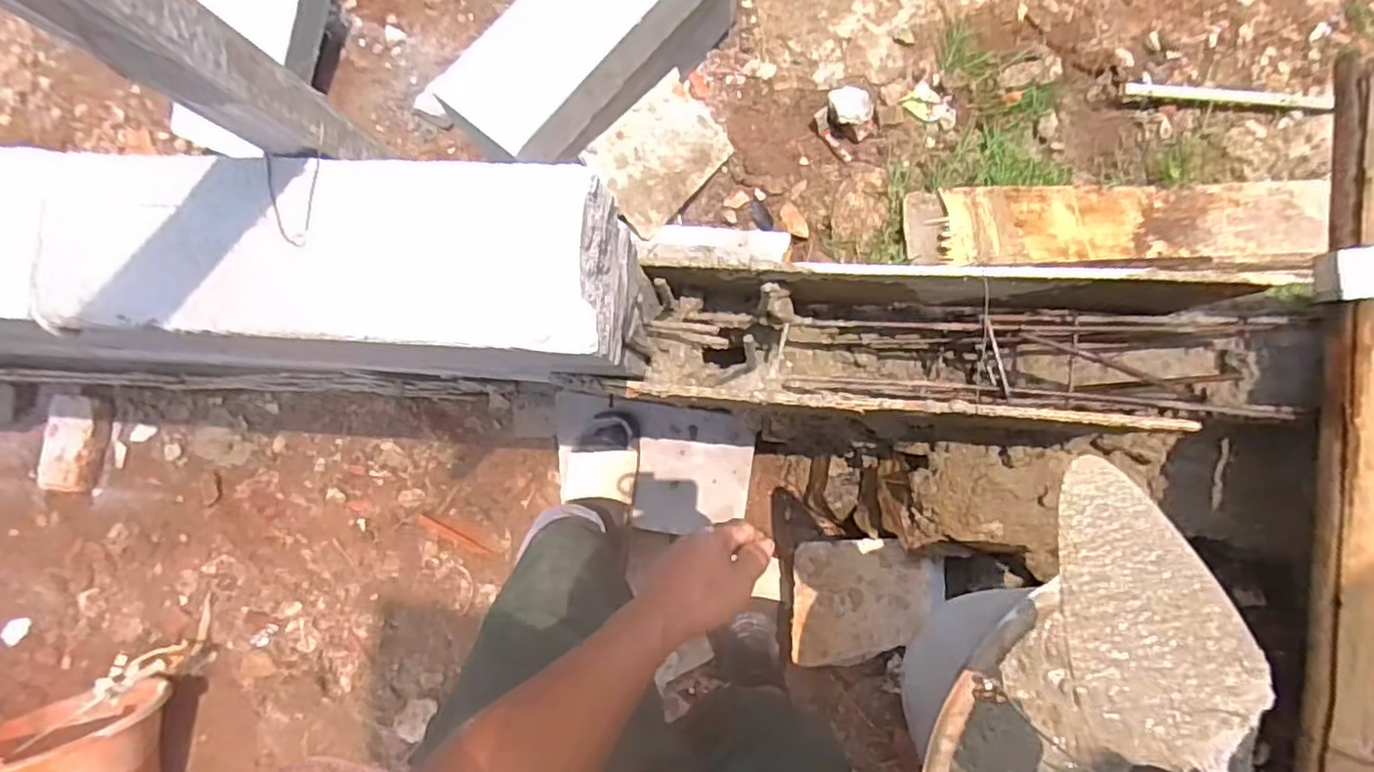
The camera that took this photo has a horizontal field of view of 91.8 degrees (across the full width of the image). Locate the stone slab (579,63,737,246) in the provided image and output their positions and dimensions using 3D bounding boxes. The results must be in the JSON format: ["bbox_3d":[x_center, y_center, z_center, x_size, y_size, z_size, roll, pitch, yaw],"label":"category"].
[{"bbox_3d":[-0.052,-0.454,1.306,0.197,0.016,0.294,47,69,-20],"label":"stone slab"}]

